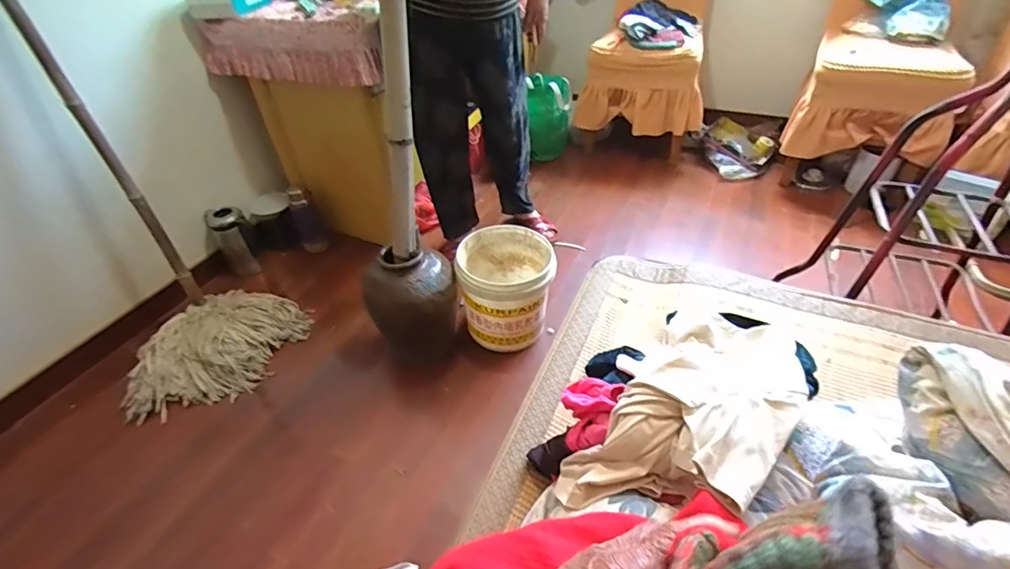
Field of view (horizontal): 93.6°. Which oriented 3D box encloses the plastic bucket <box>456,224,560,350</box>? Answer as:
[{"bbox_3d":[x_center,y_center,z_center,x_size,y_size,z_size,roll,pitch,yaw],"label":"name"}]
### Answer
[{"bbox_3d":[0.008,0.017,1.353,0.249,0.284,0.250,-3,41,3],"label":"plastic bucket"}]

